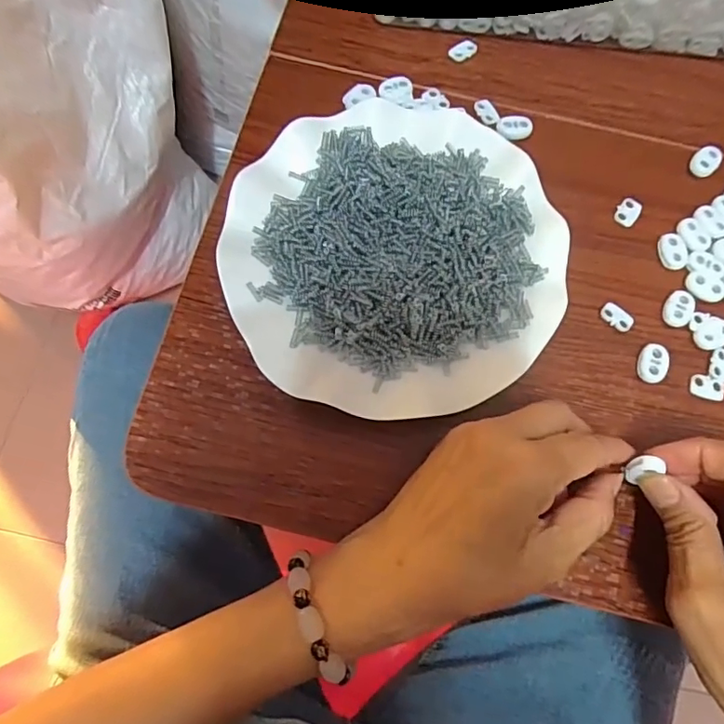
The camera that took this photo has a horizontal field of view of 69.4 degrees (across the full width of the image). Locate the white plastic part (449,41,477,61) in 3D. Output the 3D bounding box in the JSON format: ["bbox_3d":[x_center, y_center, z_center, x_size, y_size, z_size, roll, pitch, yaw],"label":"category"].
[{"bbox_3d":[0.068,-0.211,0.353,0.019,0.004,0.012,-35,78,-10],"label":"white plastic part"}]

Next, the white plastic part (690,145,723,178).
[{"bbox_3d":[0.219,-0.128,0.333,0.016,0.004,0.023,42,78,10],"label":"white plastic part"}]

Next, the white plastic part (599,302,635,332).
[{"bbox_3d":[0.148,-0.026,0.303,0.020,0.004,0.013,33,76,8],"label":"white plastic part"}]

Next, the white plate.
[{"bbox_3d":[0.018,-0.060,0.297,0.179,0.029,0.183,0,74,-1],"label":"white plate"}]

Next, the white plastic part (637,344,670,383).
[{"bbox_3d":[0.164,0.001,0.295,0.015,0.007,0.022,26,75,6],"label":"white plastic part"}]

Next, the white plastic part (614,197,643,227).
[{"bbox_3d":[0.165,-0.093,0.323,0.013,0.004,0.019,27,75,6],"label":"white plastic part"}]

